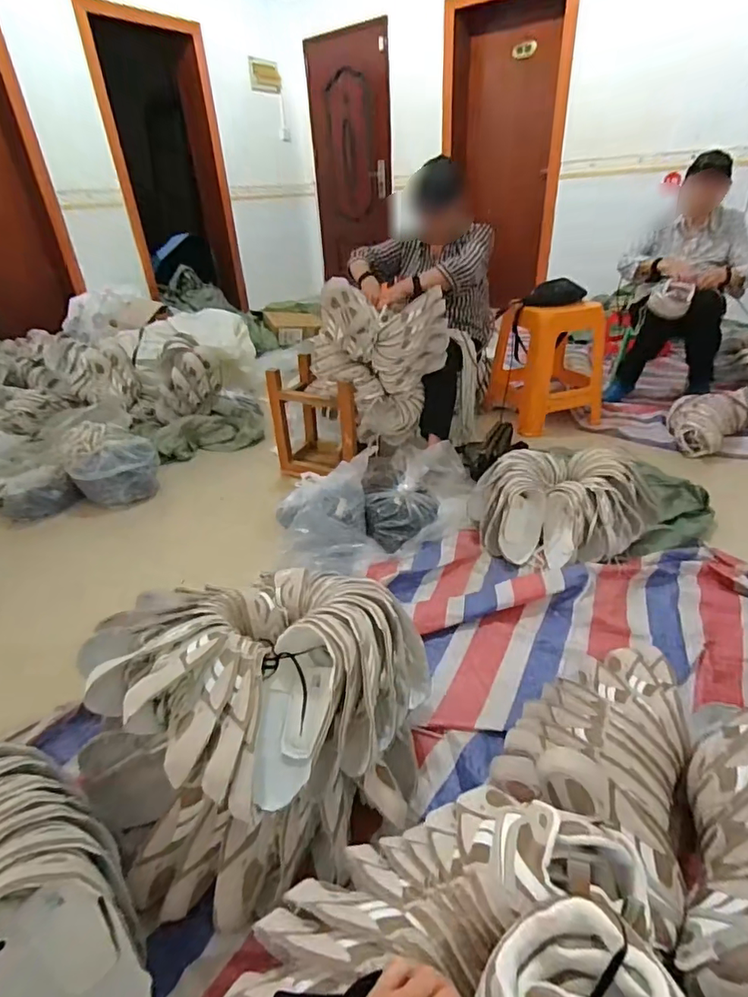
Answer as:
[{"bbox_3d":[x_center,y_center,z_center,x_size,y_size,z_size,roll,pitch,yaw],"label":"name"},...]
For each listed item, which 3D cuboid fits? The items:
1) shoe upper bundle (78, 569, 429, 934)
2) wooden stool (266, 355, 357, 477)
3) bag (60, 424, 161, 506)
[{"bbox_3d":[-0.171,0.336,0.807,0.437,0.259,0.524,26,42,38],"label":"shoe upper bundle"},{"bbox_3d":[-0.170,-0.268,1.761,0.327,0.387,0.209,14,36,26],"label":"wooden stool"},{"bbox_3d":[-0.891,-0.125,1.678,0.282,0.244,0.189,-19,35,-24],"label":"bag"}]

